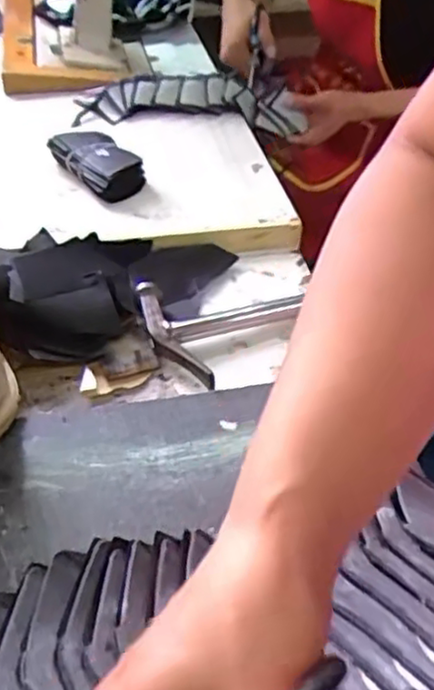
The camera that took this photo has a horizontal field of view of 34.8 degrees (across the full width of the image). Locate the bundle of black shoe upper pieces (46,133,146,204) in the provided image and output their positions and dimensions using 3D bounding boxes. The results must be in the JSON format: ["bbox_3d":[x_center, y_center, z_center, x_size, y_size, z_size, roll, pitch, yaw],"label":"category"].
[{"bbox_3d":[-0.156,-0.243,0.915,0.072,0.031,0.167,-22,46,-26],"label":"bundle of black shoe upper pieces"}]

